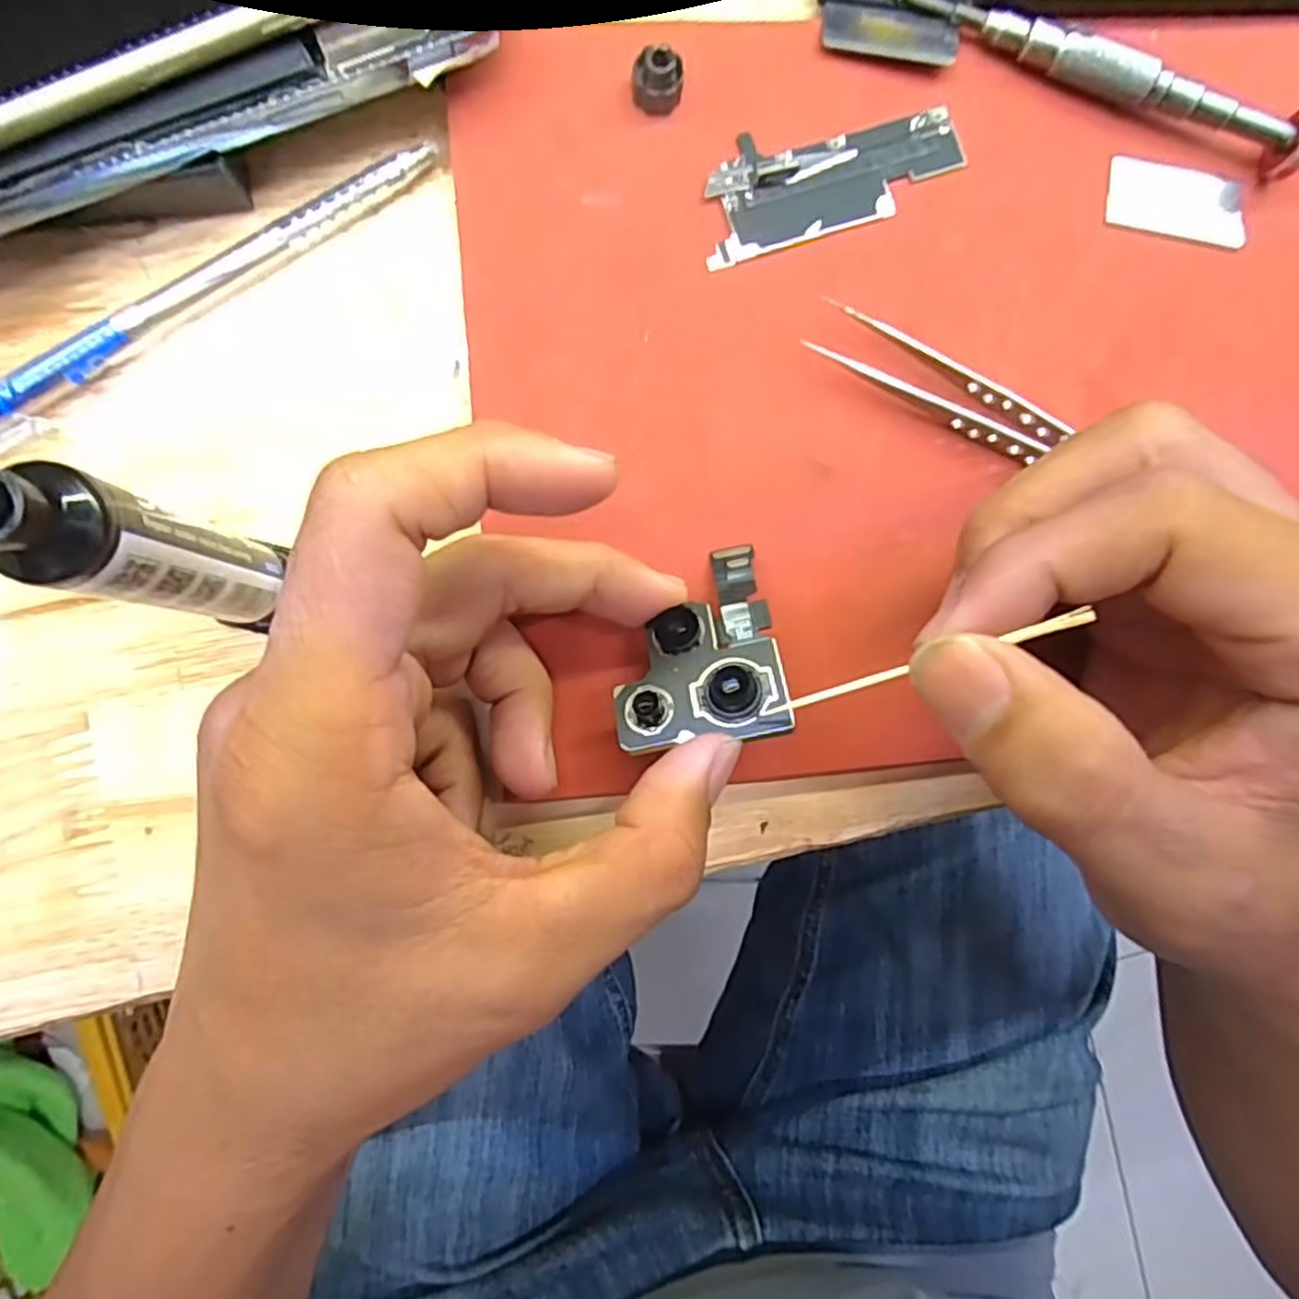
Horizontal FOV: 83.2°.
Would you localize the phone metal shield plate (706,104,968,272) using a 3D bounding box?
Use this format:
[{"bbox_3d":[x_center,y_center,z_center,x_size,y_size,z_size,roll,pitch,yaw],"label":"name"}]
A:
[{"bbox_3d":[0.048,-0.122,0.188,0.071,0.004,0.027,-18,91,-6],"label":"phone metal shield plate"}]

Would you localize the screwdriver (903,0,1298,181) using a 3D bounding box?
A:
[{"bbox_3d":[0.116,-0.153,0.190,0.118,0.016,0.012,23,87,-5],"label":"screwdriver"}]

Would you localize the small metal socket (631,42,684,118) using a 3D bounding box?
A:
[{"bbox_3d":[0.002,-0.141,0.181,0.012,0.011,0.009,-2,90,-6],"label":"small metal socket"}]

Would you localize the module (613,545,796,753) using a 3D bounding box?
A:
[{"bbox_3d":[0.010,-0.002,0.171,0.038,0.007,0.050,-10,58,5],"label":"module"}]

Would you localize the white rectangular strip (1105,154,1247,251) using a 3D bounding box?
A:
[{"bbox_3d":[0.144,-0.122,0.200,0.039,0.004,0.017,11,88,-6],"label":"white rectangular strip"}]

